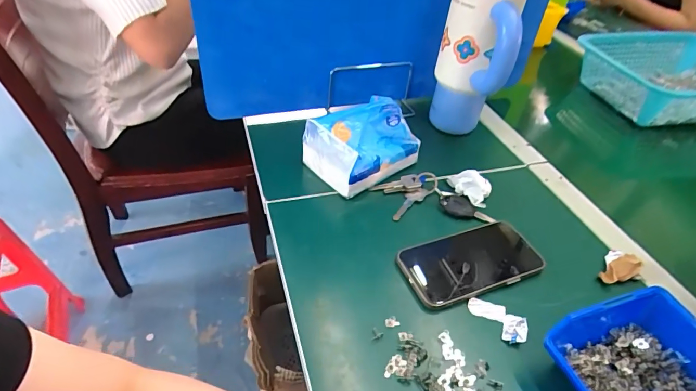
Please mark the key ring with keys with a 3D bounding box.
[{"bbox_3d":[0.080,-0.011,0.536,0.099,0.013,0.062,-25,51,-30],"label":"key ring with keys"}]

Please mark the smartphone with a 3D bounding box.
[{"bbox_3d":[0.137,0.072,0.455,0.155,0.016,0.080,-12,46,-20],"label":"smartphone"}]

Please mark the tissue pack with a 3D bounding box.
[{"bbox_3d":[0.017,-0.075,0.549,0.133,0.084,0.095,-26,52,-31],"label":"tissue pack"}]

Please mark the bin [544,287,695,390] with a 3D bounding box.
[{"bbox_3d":[0.253,0.157,0.346,0.133,0.064,0.119,-10,45,-18],"label":"bin"}]

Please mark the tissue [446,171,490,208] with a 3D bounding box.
[{"bbox_3d":[0.163,-0.015,0.541,0.056,0.026,0.046,22,44,16],"label":"tissue"}]

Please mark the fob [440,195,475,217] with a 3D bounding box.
[{"bbox_3d":[0.143,0.012,0.527,0.044,0.008,0.032,18,44,12],"label":"fob"}]

